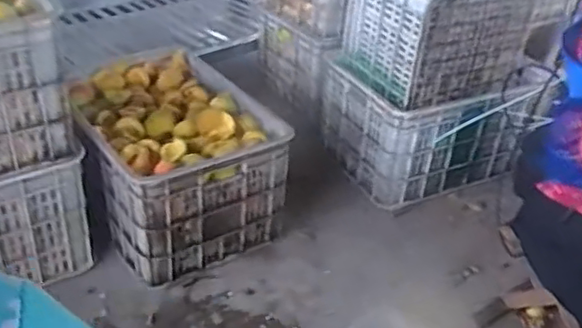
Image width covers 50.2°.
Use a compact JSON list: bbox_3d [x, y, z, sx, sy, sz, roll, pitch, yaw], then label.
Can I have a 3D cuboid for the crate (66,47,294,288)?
[{"bbox_3d":[-0.281,-0.019,1.424,0.354,0.267,0.501,-17,39,-29],"label":"crate"}]

